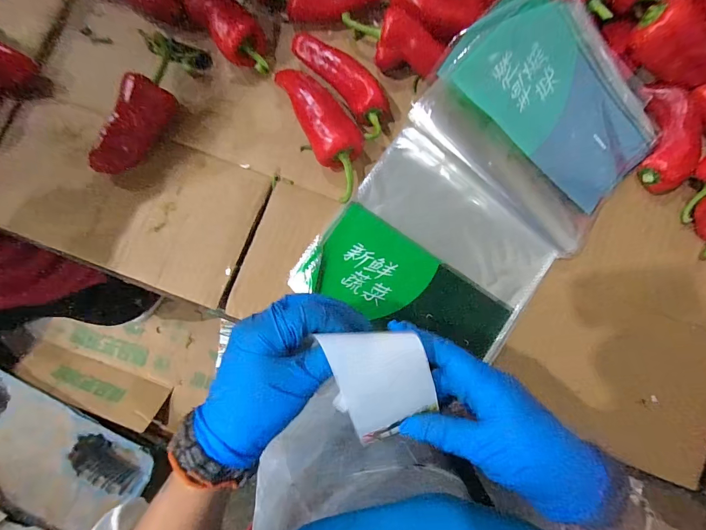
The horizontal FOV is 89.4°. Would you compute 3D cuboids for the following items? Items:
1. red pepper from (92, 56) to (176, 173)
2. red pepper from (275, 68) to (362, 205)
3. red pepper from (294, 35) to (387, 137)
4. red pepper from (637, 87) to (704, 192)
[{"bbox_3d":[-0.220,-0.144,0.361,0.046,0.043,0.124,34,86,4],"label":"red pepper"},{"bbox_3d":[-0.026,-0.136,0.355,0.048,0.044,0.140,-30,85,-2],"label":"red pepper"},{"bbox_3d":[-0.008,-0.186,0.367,0.041,0.035,0.133,-37,85,-3],"label":"red pepper"},{"bbox_3d":[0.315,-0.125,0.359,0.049,0.032,0.098,2,84,1],"label":"red pepper"}]

